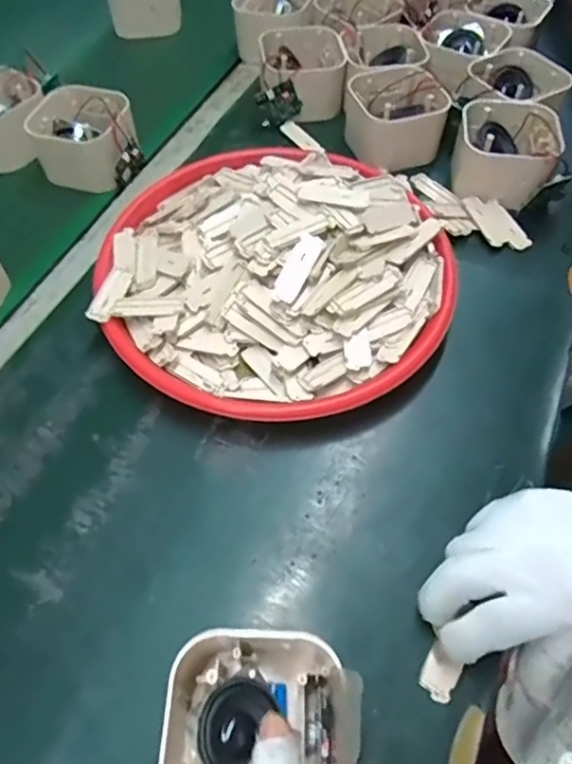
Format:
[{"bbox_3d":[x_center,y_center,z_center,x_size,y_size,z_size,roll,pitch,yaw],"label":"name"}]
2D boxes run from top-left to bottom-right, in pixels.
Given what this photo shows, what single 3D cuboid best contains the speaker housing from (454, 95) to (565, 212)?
[{"bbox_3d":[0.210,-0.223,0.555,0.091,0.057,0.096,13,59,7],"label":"speaker housing"}]

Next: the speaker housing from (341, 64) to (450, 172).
[{"bbox_3d":[0.111,-0.268,0.594,0.099,0.067,0.093,7,59,4],"label":"speaker housing"}]

